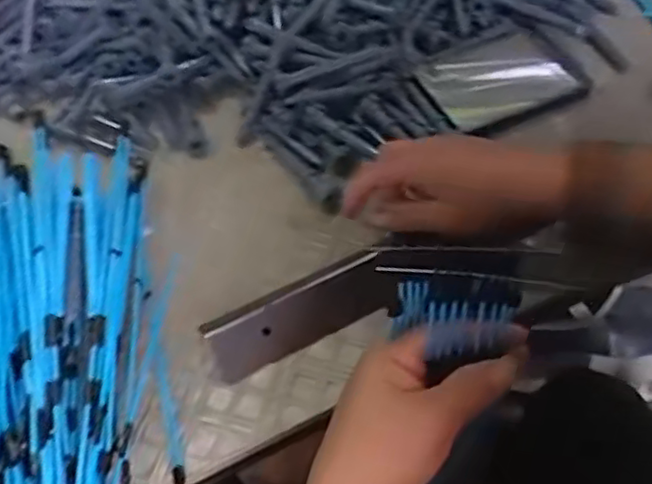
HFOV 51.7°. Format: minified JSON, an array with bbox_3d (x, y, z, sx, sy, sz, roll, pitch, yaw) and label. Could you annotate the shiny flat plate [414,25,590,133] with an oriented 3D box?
[{"bbox_3d":[0.150,-0.137,0.576,0.123,0.012,0.096,-24,55,-15],"label":"shiny flat plate"}]

